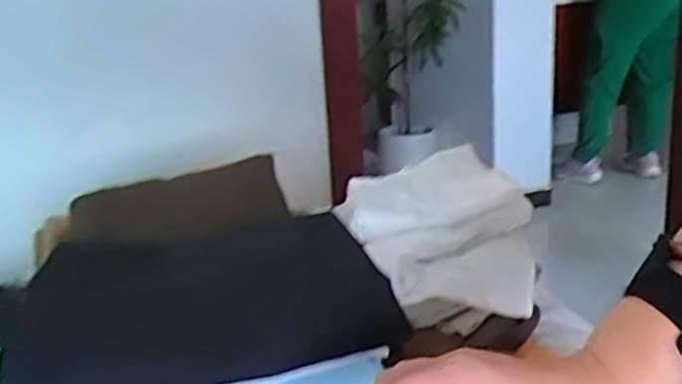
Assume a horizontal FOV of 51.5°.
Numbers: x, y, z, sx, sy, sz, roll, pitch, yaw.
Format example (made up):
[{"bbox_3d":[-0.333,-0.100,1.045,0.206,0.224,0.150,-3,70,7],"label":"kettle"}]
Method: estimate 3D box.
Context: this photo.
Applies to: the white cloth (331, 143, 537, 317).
[{"bbox_3d":[0.087,0.037,0.723,0.174,0.101,0.203,-6,17,-9],"label":"white cloth"}]

